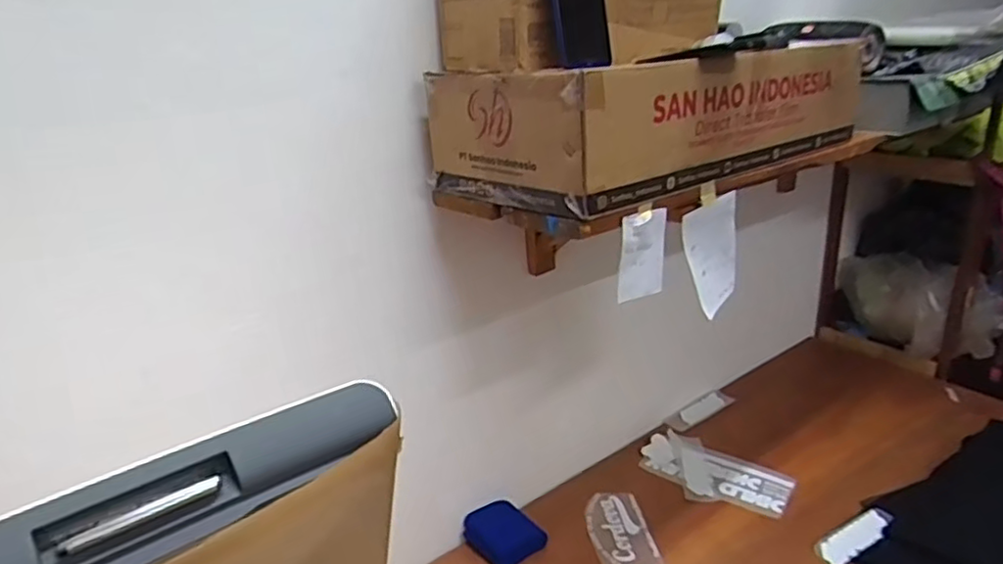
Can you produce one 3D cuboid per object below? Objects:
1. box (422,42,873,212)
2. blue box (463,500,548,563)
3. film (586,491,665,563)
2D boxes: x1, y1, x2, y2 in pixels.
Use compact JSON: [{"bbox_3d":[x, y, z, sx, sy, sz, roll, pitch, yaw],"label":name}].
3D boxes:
[{"bbox_3d":[0.227,-0.249,0.930,0.594,0.145,0.286,-17,26,-33],"label":"box"},{"bbox_3d":[0.003,0.442,1.162,0.115,0.031,0.118,-20,30,-36],"label":"blue box"},{"bbox_3d":[0.215,0.453,1.157,0.105,0.005,0.243,-4,24,-6],"label":"film"}]

